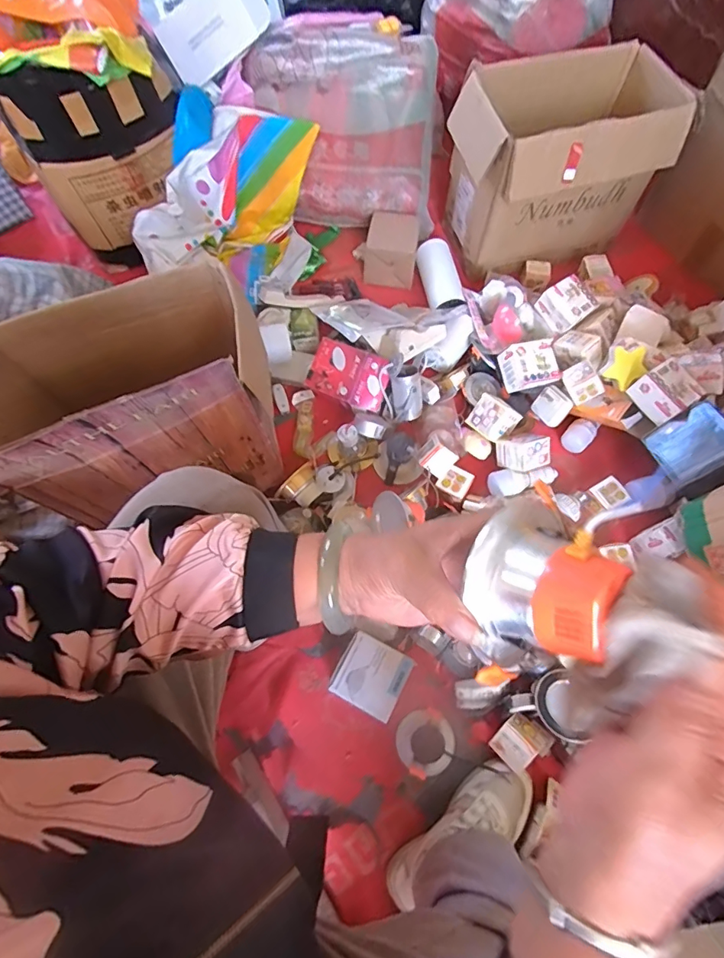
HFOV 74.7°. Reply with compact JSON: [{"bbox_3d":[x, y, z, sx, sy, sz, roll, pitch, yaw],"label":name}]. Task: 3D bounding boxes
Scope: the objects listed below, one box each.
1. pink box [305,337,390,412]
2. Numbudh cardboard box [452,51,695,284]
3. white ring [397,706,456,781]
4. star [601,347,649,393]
[{"bbox_3d":[-0.026,-0.203,0.920,0.153,0.032,0.104,26,97,15],"label":"pink box"},{"bbox_3d":[0.410,-0.651,0.984,0.439,0.283,0.251,-16,68,-5],"label":"Numbudh cardboard box"},{"bbox_3d":[0.097,0.396,0.711,0.086,0.039,0.085,0,68,1],"label":"white ring"},{"bbox_3d":[0.460,-0.202,0.833,0.055,0.027,0.077,32,103,4],"label":"star"}]

